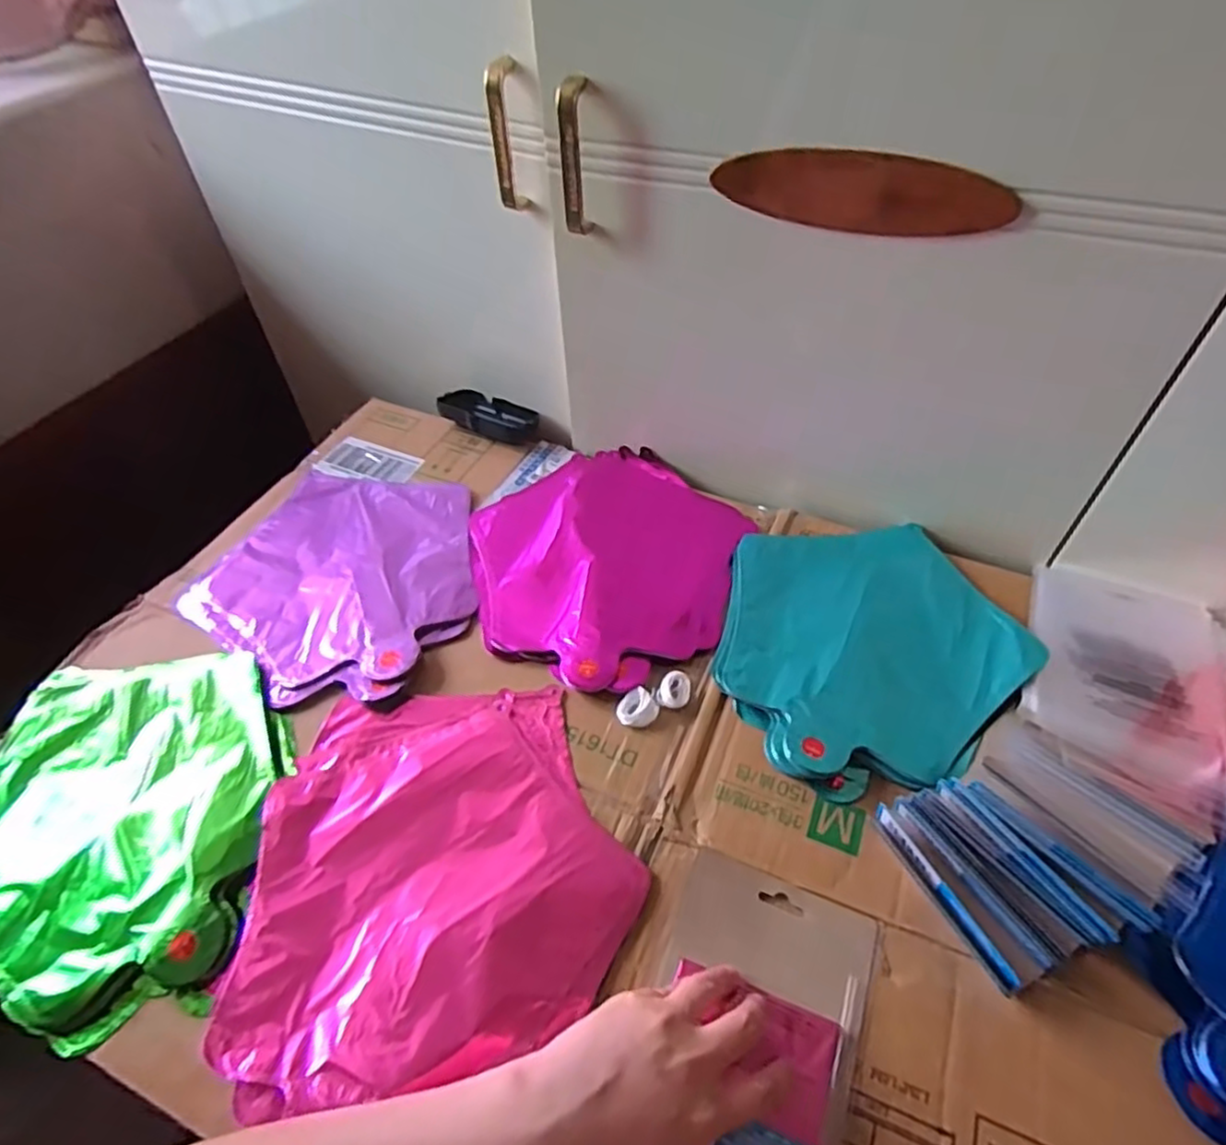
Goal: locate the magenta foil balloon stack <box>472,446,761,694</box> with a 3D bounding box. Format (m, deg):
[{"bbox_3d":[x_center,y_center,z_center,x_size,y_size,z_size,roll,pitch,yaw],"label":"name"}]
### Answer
[{"bbox_3d":[-0.007,-0.017,0.614,0.239,0.008,0.239,-31,54,-23],"label":"magenta foil balloon stack"}]

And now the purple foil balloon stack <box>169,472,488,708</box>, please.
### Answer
[{"bbox_3d":[-0.227,-0.004,0.609,0.231,0.013,0.235,20,52,19],"label":"purple foil balloon stack"}]

